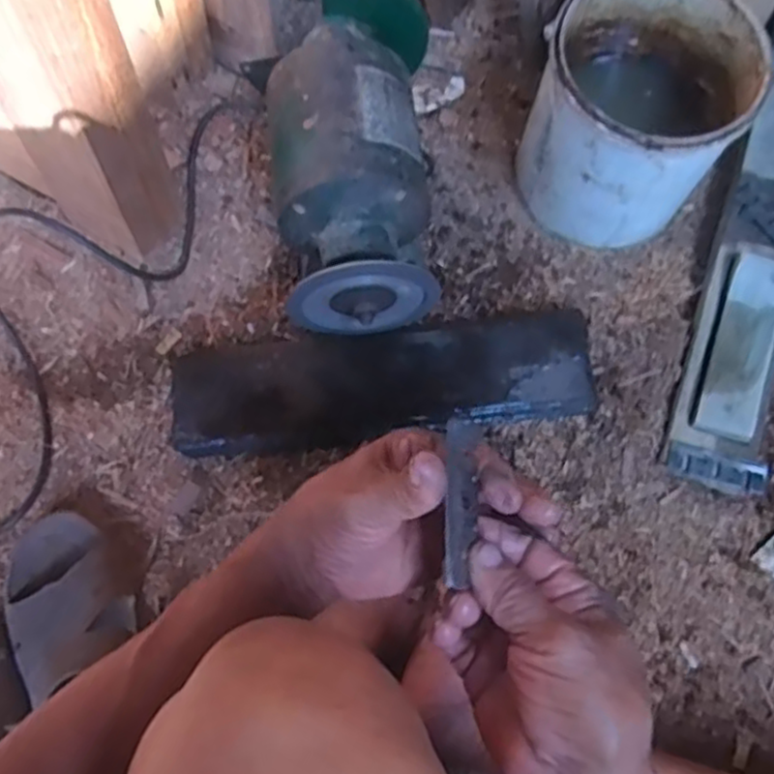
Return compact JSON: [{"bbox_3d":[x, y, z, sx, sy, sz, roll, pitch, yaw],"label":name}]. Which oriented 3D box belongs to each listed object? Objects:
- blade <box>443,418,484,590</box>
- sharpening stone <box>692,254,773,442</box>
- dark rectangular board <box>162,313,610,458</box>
[{"bbox_3d":[0.038,0.058,0.365,0.006,0.026,0.081,-10,70,40],"label":"blade"},{"bbox_3d":[0.328,-0.040,0.663,0.053,0.022,0.177,20,71,9],"label":"sharpening stone"},{"bbox_3d":[-0.005,-0.008,0.676,0.388,0.041,0.118,-5,72,2],"label":"dark rectangular board"}]

